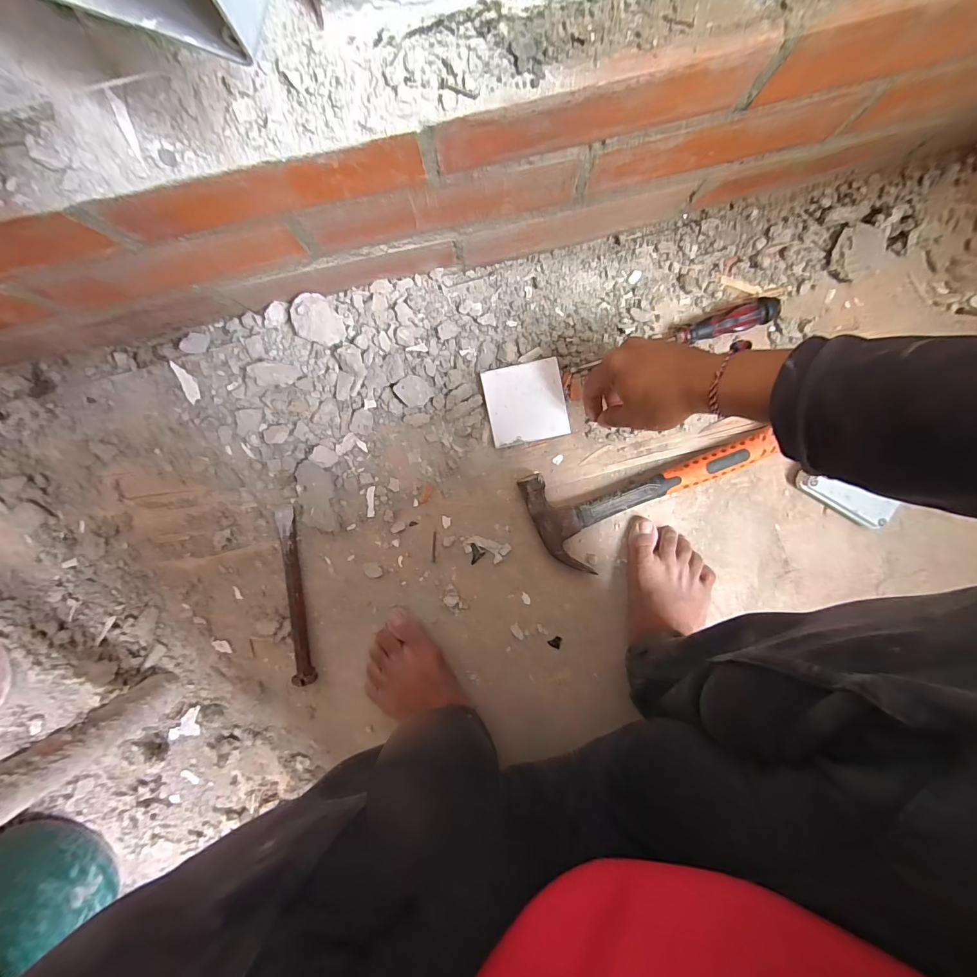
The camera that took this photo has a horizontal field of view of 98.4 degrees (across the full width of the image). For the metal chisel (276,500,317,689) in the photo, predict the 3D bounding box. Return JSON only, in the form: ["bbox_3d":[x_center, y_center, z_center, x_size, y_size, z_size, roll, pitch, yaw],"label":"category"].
[{"bbox_3d":[-0.220,0.120,0.478,0.019,0.026,0.201,-7,95,1],"label":"metal chisel"}]

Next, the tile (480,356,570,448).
[{"bbox_3d":[0.041,-0.094,0.467,0.084,0.013,0.083,-11,94,1],"label":"tile"}]

